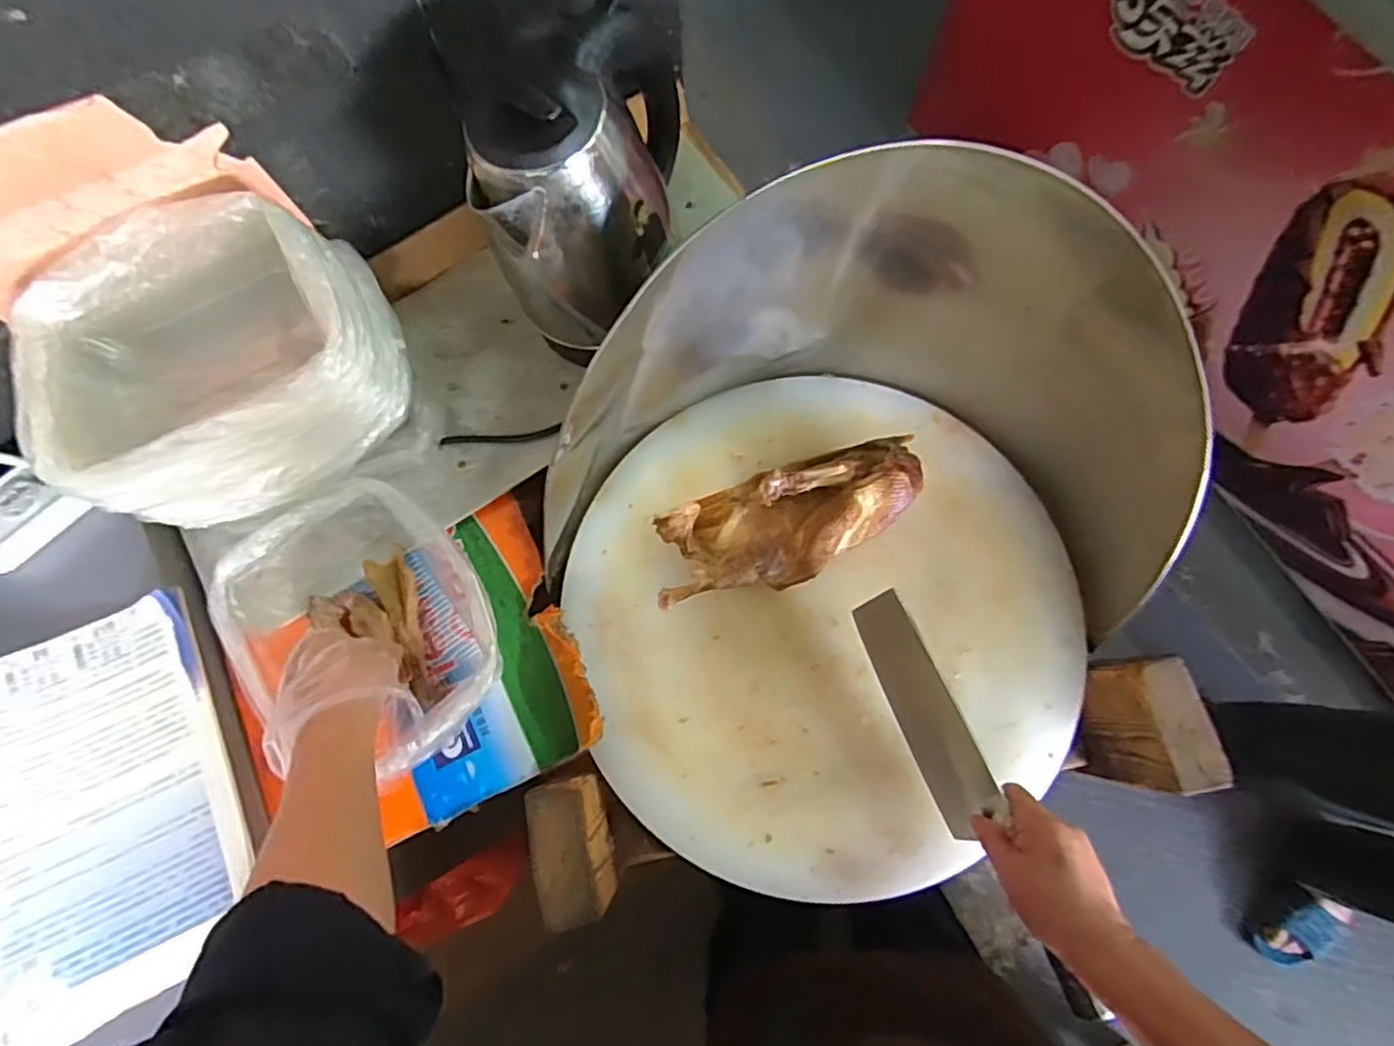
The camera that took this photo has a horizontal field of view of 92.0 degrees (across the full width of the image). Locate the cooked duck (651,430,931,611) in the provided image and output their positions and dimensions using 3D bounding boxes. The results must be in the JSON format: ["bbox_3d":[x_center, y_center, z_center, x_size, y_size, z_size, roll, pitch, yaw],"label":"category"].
[{"bbox_3d":[0.078,-0.001,0.601,0.232,0.084,0.099,-18,75,-4],"label":"cooked duck"}]

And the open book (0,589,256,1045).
[{"bbox_3d":[-0.488,0.228,0.517,0.238,0.036,0.292,-23,76,-15],"label":"open book"}]

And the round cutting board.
[{"bbox_3d":[0.117,0.083,0.617,0.437,0.025,0.444,0,74,1],"label":"round cutting board"}]

